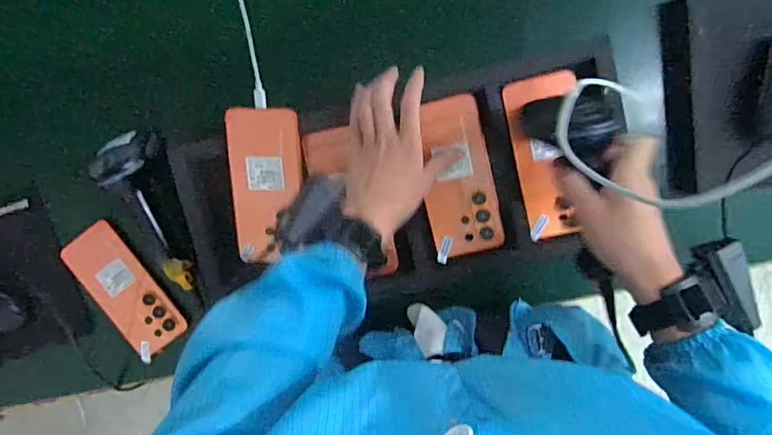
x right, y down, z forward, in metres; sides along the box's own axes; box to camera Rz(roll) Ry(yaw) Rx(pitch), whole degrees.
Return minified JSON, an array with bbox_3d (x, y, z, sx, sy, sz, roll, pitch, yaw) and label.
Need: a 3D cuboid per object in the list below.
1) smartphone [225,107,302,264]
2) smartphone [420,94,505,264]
[{"bbox_3d":[-0.129,-0.032,0.536,0.074,0.008,0.165,2,107,4],"label":"smartphone"},{"bbox_3d":[0.078,-0.043,0.546,0.078,0.007,0.170,-12,95,4],"label":"smartphone"}]

